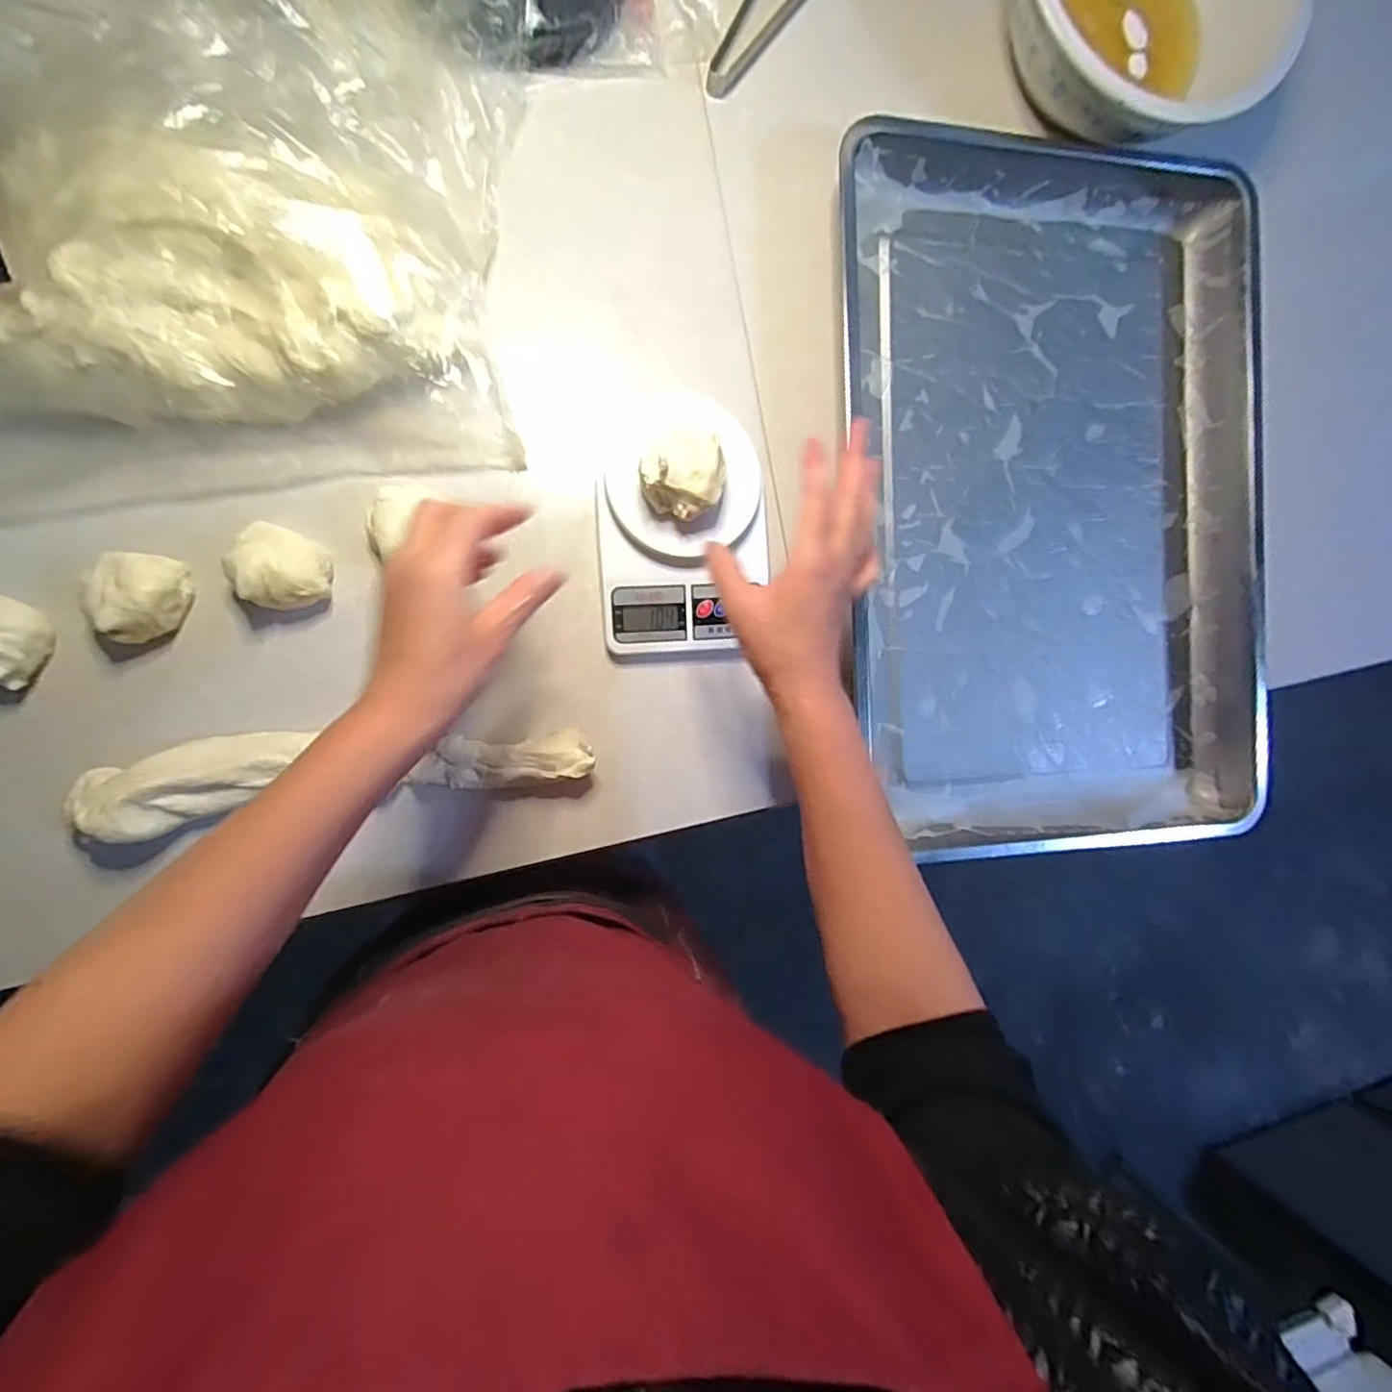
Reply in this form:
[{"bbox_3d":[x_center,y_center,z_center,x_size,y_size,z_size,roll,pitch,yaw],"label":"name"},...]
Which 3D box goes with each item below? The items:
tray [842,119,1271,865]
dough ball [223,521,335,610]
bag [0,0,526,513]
[{"bbox_3d":[0.315,-0.166,0.546,0.395,0.054,0.581,-1,91,-9],"label":"tray"},{"bbox_3d":[-0.297,-0.092,0.446,0.057,0.042,0.058,0,91,-9],"label":"dough ball"},{"bbox_3d":[-0.402,-0.345,0.407,0.543,0.081,0.417,-10,93,-9],"label":"bag"}]

